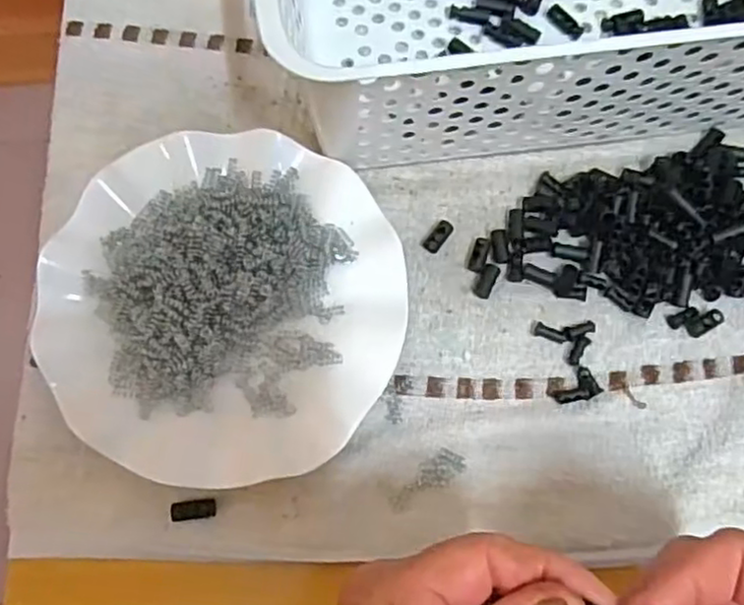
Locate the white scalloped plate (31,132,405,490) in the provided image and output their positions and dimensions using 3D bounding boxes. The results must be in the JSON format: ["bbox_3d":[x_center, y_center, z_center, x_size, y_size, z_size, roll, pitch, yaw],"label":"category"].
[{"bbox_3d":[-0.076,0.000,0.352,0.179,0.023,0.178,1,73,-3],"label":"white scalloped plate"}]

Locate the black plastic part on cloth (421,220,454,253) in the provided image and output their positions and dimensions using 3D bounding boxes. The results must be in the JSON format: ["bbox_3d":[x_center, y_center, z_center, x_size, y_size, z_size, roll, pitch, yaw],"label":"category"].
[{"bbox_3d":[0.037,-0.037,0.375,0.010,0.008,0.019,35,74,7],"label":"black plastic part on cloth"}]

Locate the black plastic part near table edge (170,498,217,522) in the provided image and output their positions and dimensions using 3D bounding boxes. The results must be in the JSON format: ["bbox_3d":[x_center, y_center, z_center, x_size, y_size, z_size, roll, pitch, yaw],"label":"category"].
[{"bbox_3d":[-0.088,0.102,0.332,0.020,0.007,0.009,-7,75,-3],"label":"black plastic part near table edge"}]

